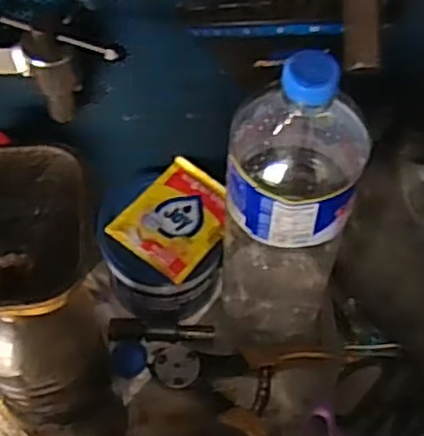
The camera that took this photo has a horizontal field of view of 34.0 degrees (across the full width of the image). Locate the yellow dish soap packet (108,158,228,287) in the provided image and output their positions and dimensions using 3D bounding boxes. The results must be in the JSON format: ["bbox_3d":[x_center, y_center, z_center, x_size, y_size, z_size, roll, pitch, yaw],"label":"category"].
[{"bbox_3d":[-0.029,-0.001,0.579,0.081,0.008,0.093,34,63,20],"label":"yellow dish soap packet"}]

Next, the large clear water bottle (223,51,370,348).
[{"bbox_3d":[0.061,0.001,0.511,0.101,0.306,0.093,9,57,6],"label":"large clear water bottle"}]

